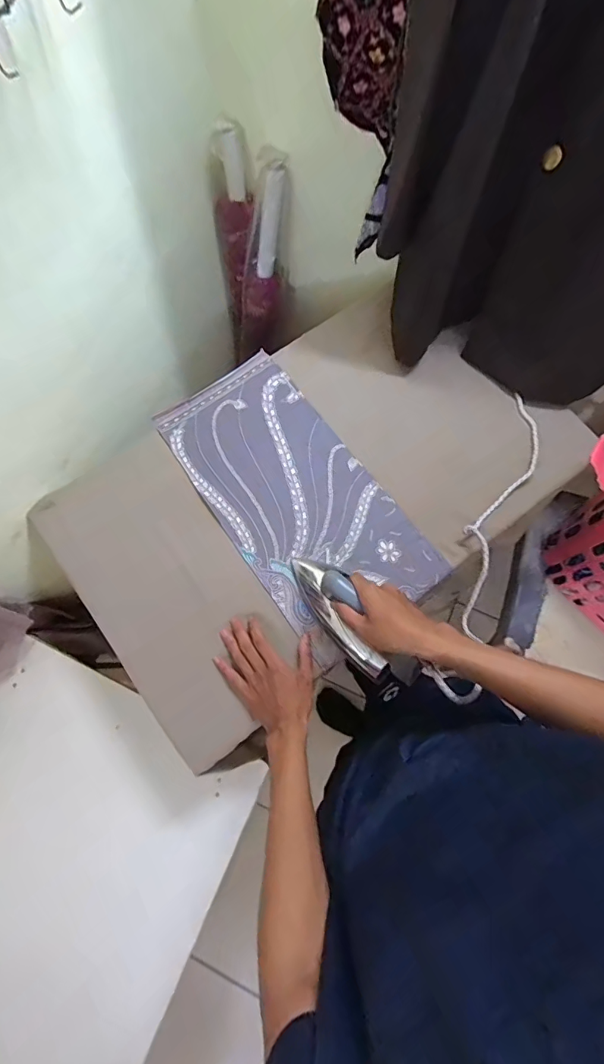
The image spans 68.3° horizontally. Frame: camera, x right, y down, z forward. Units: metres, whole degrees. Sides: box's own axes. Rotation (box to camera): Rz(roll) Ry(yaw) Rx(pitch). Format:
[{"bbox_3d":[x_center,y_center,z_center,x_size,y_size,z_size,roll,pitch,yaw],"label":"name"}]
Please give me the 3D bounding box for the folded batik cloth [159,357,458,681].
[{"bbox_3d":[-0.018,-0.062,0.689,0.231,0.016,0.473,-35,74,-9],"label":"folded batik cloth"}]

